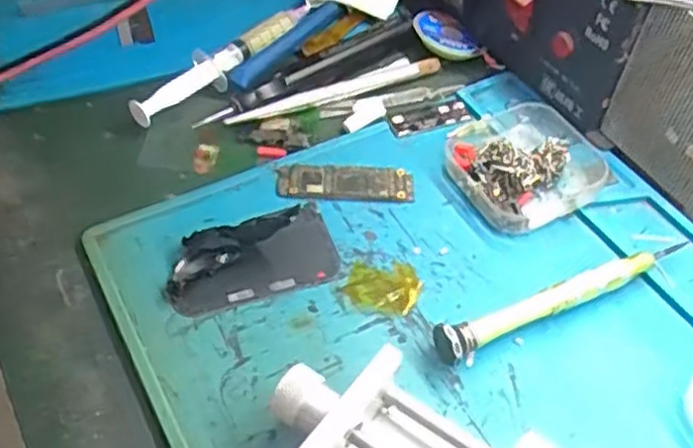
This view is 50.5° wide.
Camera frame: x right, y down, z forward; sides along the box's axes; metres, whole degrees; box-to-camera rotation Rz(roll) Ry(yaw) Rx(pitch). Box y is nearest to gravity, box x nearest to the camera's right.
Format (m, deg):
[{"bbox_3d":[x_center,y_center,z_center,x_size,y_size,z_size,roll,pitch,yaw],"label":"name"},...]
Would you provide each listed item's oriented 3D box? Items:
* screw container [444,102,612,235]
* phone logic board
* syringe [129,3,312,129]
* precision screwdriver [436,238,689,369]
[{"bbox_3d":[0.088,-0.033,0.356,0.072,0.020,0.069,-21,53,-20],"label":"screw container"},{"bbox_3d":[0.000,-0.020,0.353,0.065,0.005,0.020,2,48,-1],"label":"phone logic board"},{"bbox_3d":[-0.065,-0.091,0.411,0.021,0.023,0.126,31,55,23],"label":"syringe"},{"bbox_3d":[0.092,0.030,0.306,0.122,0.016,0.013,-20,52,-19],"label":"precision screwdriver"}]

